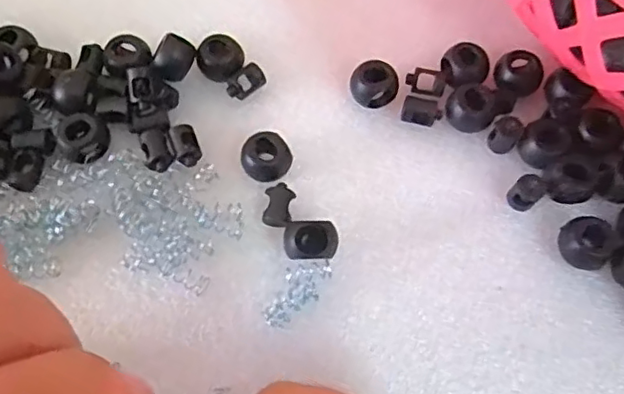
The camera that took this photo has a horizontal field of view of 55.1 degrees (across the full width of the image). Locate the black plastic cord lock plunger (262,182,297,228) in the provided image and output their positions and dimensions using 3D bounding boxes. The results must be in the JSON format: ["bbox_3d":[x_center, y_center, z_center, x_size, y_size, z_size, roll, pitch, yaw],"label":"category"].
[{"bbox_3d":[-0.011,0.003,0.207,0.010,0.007,0.015,11,67,4],"label":"black plastic cord lock plunger"}]

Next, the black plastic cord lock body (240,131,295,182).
[{"bbox_3d":[-0.016,-0.014,0.212,0.017,0.011,0.015,-19,68,-8],"label":"black plastic cord lock body"}]

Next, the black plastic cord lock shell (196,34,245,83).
[{"bbox_3d":[-0.034,-0.053,0.229,0.017,0.010,0.015,16,68,7],"label":"black plastic cord lock shell"}]

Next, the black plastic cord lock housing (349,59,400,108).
[{"bbox_3d":[0.024,-0.042,0.226,0.018,0.012,0.014,4,67,1],"label":"black plastic cord lock housing"}]

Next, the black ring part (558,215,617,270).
[{"bbox_3d":[0.092,0.016,0.202,0.015,0.012,0.017,-35,71,-14],"label":"black ring part"}]

